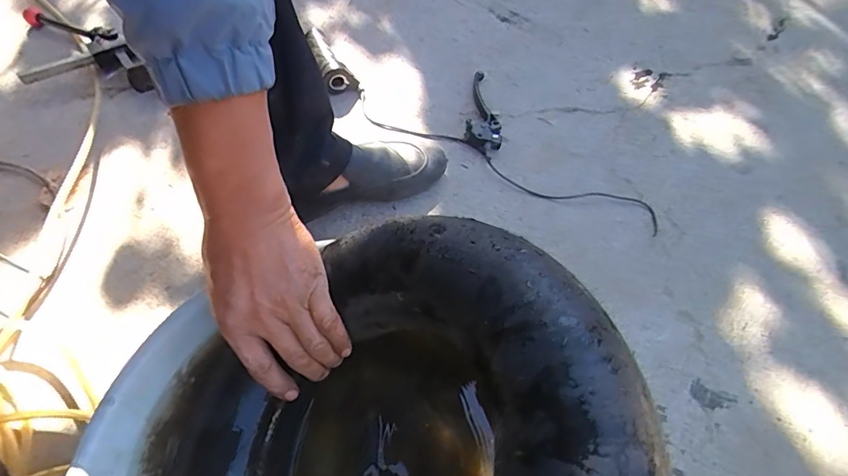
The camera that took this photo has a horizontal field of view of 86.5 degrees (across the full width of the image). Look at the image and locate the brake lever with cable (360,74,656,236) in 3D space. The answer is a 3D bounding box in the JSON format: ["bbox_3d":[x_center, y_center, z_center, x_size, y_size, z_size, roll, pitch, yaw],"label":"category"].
[{"bbox_3d":[0.139,-0.167,0.695,0.476,0.029,0.181,26,61,14],"label":"brake lever with cable"}]

